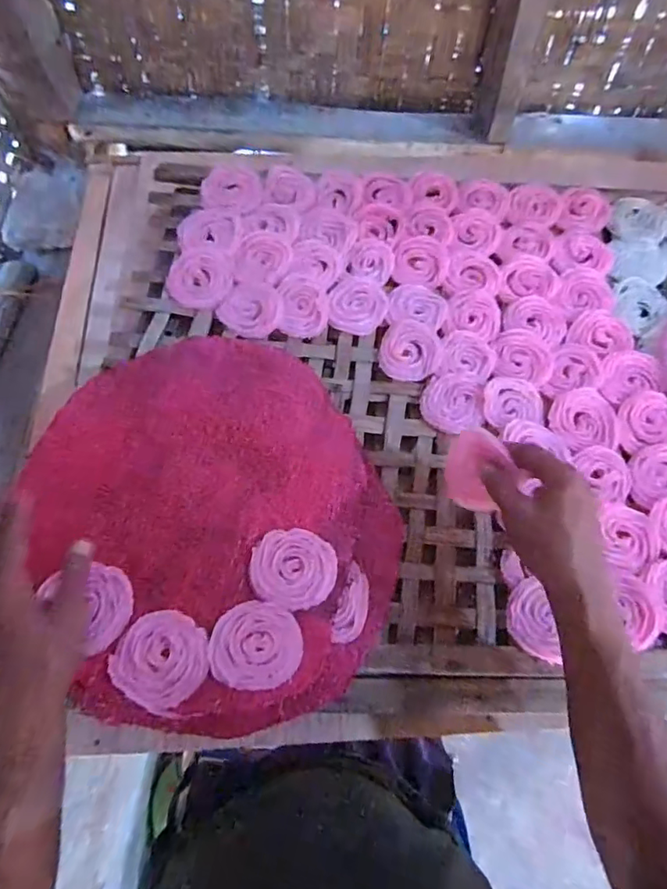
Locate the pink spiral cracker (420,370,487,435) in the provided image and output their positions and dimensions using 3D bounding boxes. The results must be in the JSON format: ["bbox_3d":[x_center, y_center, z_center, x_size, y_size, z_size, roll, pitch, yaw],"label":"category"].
[{"bbox_3d":[0.131,-0.047,0.562,0.067,0.006,0.070,1,69,-2],"label":"pink spiral cracker"}]

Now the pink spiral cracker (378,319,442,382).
[{"bbox_3d":[0.087,-0.107,0.584,0.065,0.007,0.075,14,69,3],"label":"pink spiral cracker"}]

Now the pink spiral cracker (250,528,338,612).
[{"bbox_3d":[-0.036,0.113,0.471,0.075,0.012,0.068,10,69,1],"label":"pink spiral cracker"}]

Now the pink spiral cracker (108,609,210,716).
[{"bbox_3d":[-0.142,0.178,0.430,0.073,0.019,0.072,1,67,-2],"label":"pink spiral cracker"}]

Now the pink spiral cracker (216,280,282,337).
[{"bbox_3d":[-0.092,-0.154,0.586,0.069,0.007,0.067,1,69,-2],"label":"pink spiral cracker"}]

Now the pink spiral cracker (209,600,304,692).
[{"bbox_3d":[-0.065,0.169,0.438,0.074,0.017,0.067,12,67,2],"label":"pink spiral cracker"}]

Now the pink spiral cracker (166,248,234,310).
[{"bbox_3d":[-0.154,-0.193,0.601,0.073,0.008,0.079,1,69,-2],"label":"pink spiral cracker"}]

